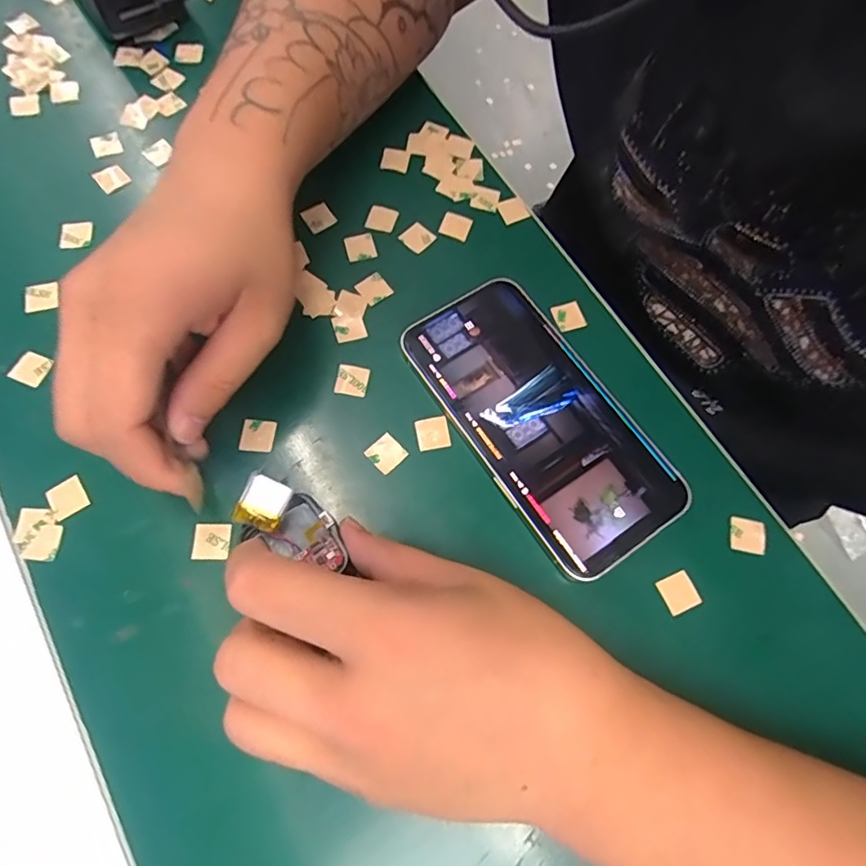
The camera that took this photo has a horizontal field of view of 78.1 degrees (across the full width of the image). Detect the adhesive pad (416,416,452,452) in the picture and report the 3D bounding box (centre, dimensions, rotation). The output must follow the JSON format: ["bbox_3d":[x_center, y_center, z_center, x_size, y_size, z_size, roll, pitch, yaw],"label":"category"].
[{"bbox_3d":[0.000,0.000,0.254,0.015,0.004,0.015,-10,71,-6],"label":"adhesive pad"}]

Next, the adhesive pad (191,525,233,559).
[{"bbox_3d":[-0.097,0.047,0.231,0.015,0.004,0.015,0,70,-2],"label":"adhesive pad"}]

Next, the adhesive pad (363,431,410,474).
[{"bbox_3d":[-0.022,0.009,0.249,0.015,0.004,0.016,-42,77,-15],"label":"adhesive pad"}]

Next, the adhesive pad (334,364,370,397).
[{"bbox_3d":[-0.040,-0.026,0.260,0.015,0.004,0.016,11,70,2],"label":"adhesive pad"}]

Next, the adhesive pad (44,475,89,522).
[{"bbox_3d":[-0.161,0.028,0.234,0.015,0.004,0.016,-30,74,-12],"label":"adhesive pad"}]

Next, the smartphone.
[{"bbox_3d":[0.050,-0.008,0.256,0.072,0.008,0.144,-32,75,-13],"label":"smartphone"}]

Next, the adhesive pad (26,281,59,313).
[{"bbox_3d":[-0.198,-0.069,0.269,0.014,0.004,0.016,-11,78,-7],"label":"adhesive pad"}]

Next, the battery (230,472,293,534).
[{"bbox_3d":[-0.072,0.030,0.226,0.020,0.004,0.021,21,75,0],"label":"battery"}]

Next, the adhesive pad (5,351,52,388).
[{"bbox_3d":[-0.192,-0.031,0.256,0.016,0.004,0.015,19,74,1],"label":"adhesive pad"}]

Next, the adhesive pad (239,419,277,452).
[{"bbox_3d":[-0.082,0.001,0.248,0.015,0.004,0.015,5,70,-1],"label":"adhesive pad"}]

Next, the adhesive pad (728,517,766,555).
[{"bbox_3d":[0.146,0.047,0.246,0.015,0.004,0.016,10,70,1],"label":"adhesive pad"}]

